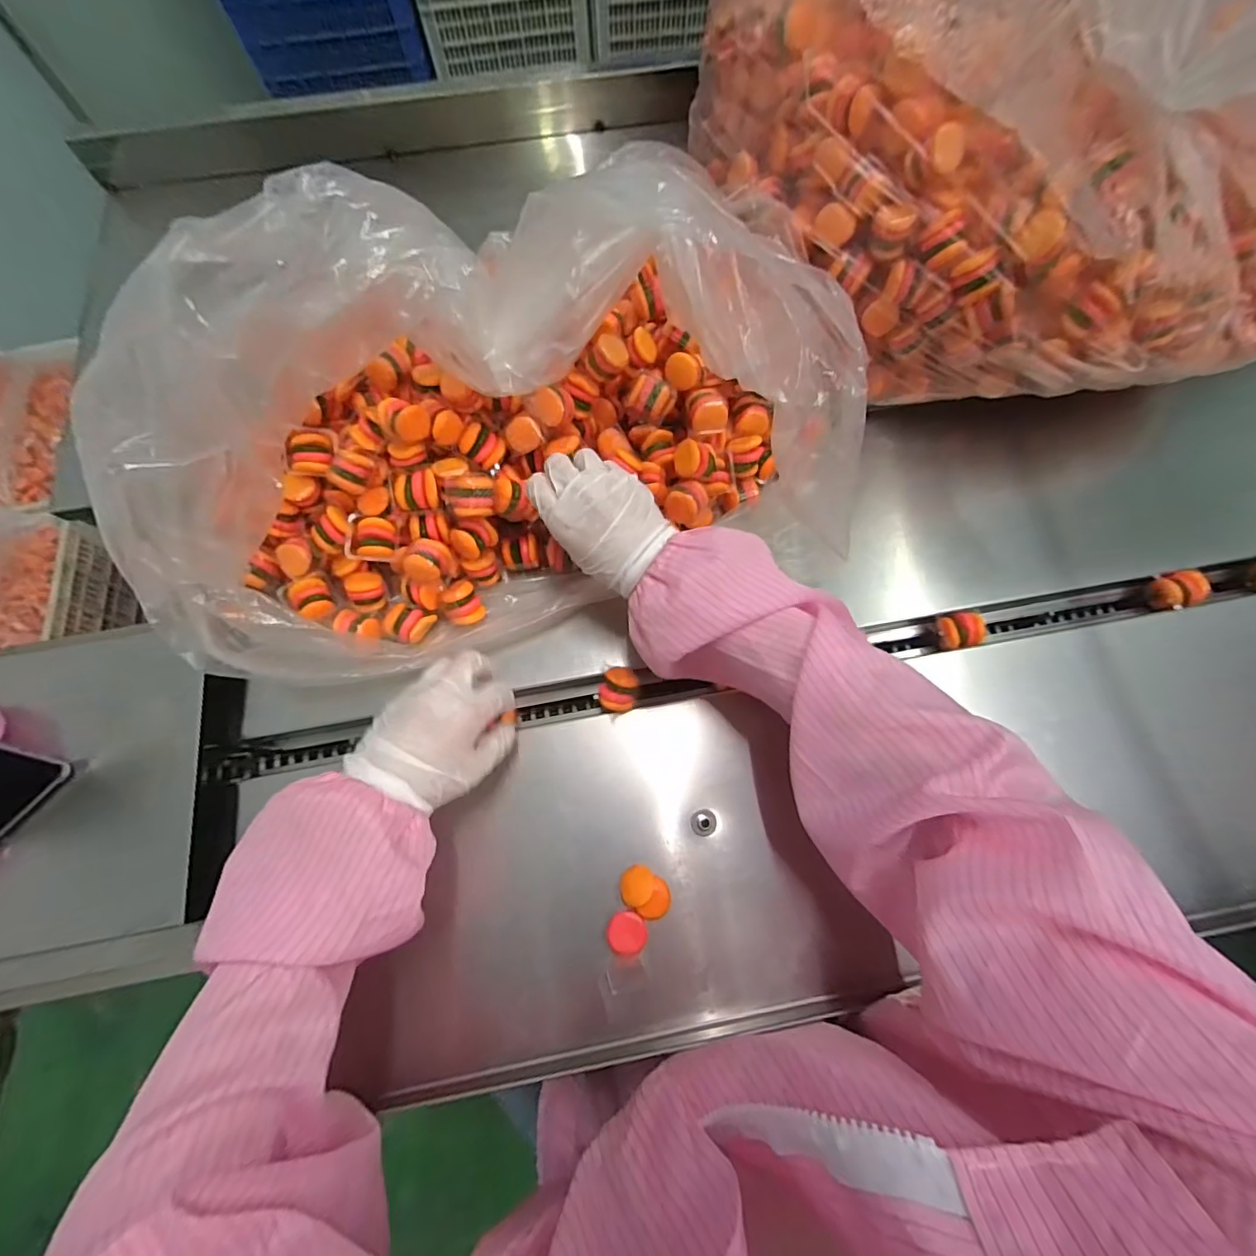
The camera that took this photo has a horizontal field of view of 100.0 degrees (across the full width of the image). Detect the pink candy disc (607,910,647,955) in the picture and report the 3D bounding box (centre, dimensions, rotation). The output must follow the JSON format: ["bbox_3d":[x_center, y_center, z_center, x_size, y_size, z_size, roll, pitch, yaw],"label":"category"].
[{"bbox_3d":[-0.001,0.222,0.384,0.028,0.007,0.027,0,70,1],"label":"pink candy disc"}]

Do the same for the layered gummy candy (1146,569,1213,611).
[{"bbox_3d":[0.506,-0.035,0.483,0.028,0.031,0.033,-18,70,-5],"label":"layered gummy candy"}]

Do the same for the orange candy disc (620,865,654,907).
[{"bbox_3d":[0.007,0.191,0.391,0.024,0.004,0.027,-10,53,-7],"label":"orange candy disc"}]

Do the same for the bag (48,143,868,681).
[{"bbox_3d":[-0.106,-0.138,0.374,0.478,0.247,0.213,-13,70,-4],"label":"bag"}]

